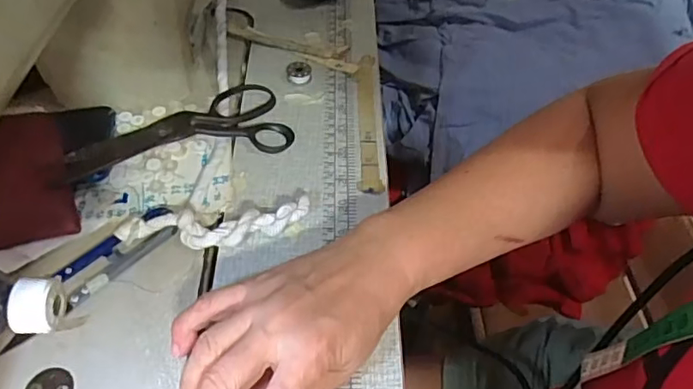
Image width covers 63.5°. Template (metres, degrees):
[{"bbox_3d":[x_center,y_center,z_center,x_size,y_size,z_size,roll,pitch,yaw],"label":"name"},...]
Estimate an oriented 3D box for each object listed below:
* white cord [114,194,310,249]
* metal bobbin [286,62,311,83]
[{"bbox_3d":[-0.083,0.019,0.356,0.119,0.022,0.029,-7,51,-9],"label":"white cord"},{"bbox_3d":[-0.040,-0.103,0.469,0.021,0.007,0.026,-4,51,-6],"label":"metal bobbin"}]

